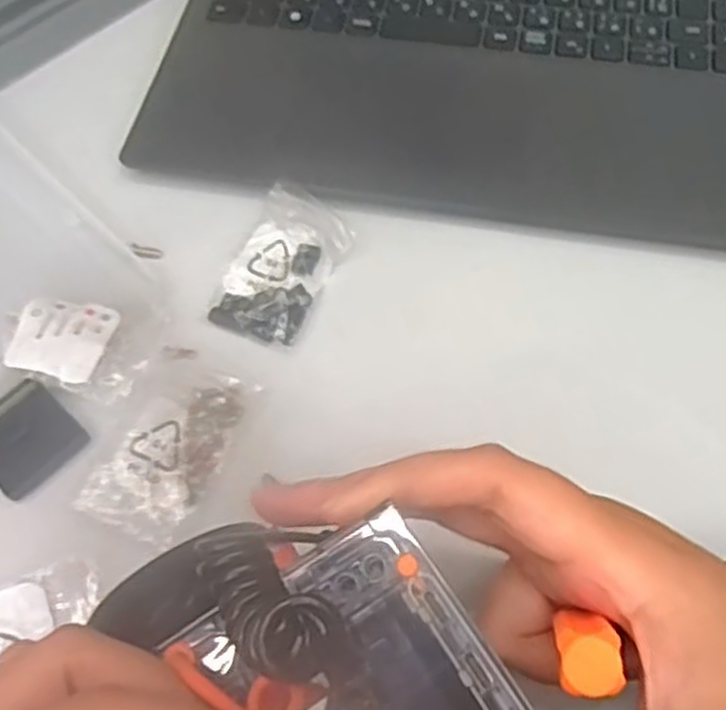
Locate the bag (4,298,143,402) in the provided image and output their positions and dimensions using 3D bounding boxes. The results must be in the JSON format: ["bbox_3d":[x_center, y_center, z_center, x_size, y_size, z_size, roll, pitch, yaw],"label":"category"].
[{"bbox_3d":[-0.119,-0.005,0.320,0.054,0.017,0.041,8,62,7],"label":"bag"}]

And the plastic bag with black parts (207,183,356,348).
[{"bbox_3d":[-0.035,-0.041,0.340,0.043,0.012,0.069,23,65,15],"label":"plastic bag with black parts"}]

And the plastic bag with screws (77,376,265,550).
[{"bbox_3d":[-0.074,0.034,0.302,0.037,0.017,0.072,22,65,14],"label":"plastic bag with screws"}]

